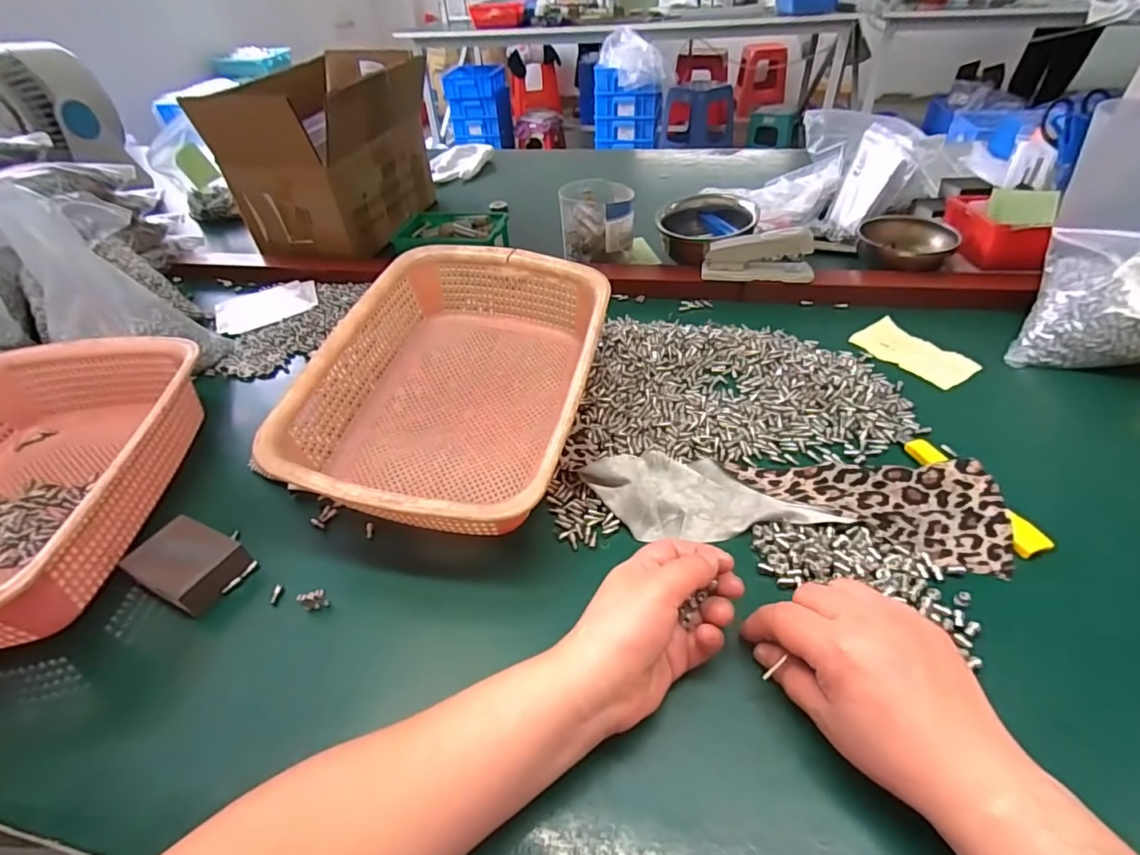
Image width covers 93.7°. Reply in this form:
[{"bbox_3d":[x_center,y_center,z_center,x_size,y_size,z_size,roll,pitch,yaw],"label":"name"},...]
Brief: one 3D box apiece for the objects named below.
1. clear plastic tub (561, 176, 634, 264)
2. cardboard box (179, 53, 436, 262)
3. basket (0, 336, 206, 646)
[{"bbox_3d":[0.038,-0.285,0.738,0.095,0.080,0.105,-2,42,3],"label":"clear plastic tub"},{"bbox_3d":[-0.334,-0.398,0.783,0.197,0.196,0.273,8,44,13],"label":"cardboard box"},{"bbox_3d":[-0.439,0.048,0.424,0.220,0.078,0.293,-4,42,0],"label":"basket"}]

